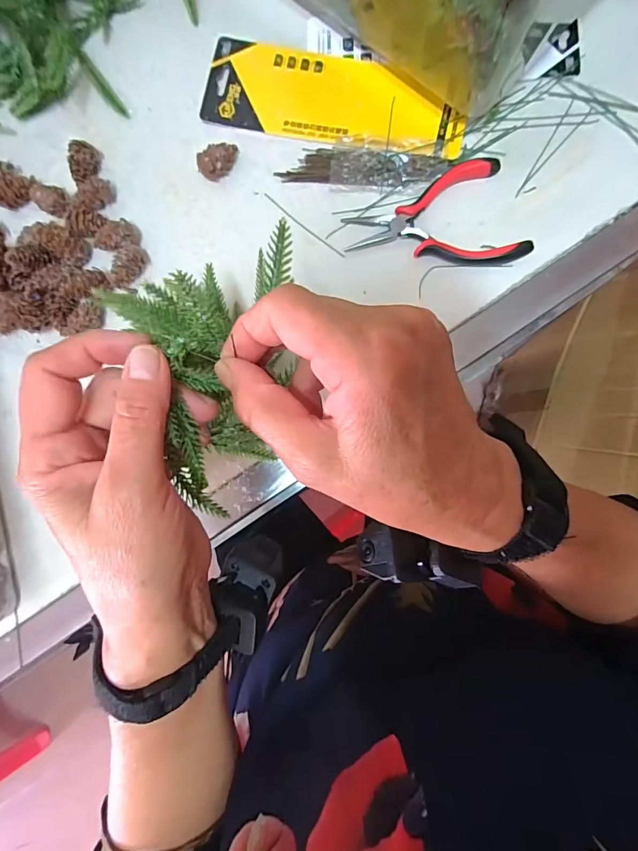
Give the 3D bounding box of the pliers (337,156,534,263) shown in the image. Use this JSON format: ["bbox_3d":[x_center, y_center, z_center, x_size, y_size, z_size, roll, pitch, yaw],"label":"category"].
[{"bbox_3d":[0.092,-0.170,0.327,0.139,0.013,0.076,2,85,5],"label":"pliers"}]

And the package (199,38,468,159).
[{"bbox_3d":[0.013,-0.277,0.347,0.220,0.009,0.077,15,86,6],"label":"package"}]

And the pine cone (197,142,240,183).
[{"bbox_3d":[-0.082,-0.220,0.345,0.036,0.022,0.017,-35,83,1],"label":"pine cone"}]

